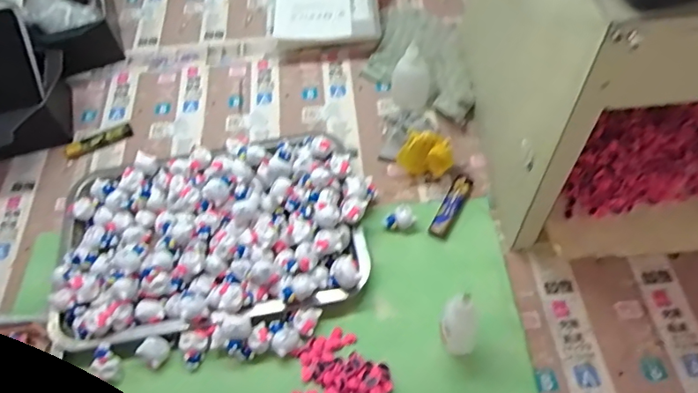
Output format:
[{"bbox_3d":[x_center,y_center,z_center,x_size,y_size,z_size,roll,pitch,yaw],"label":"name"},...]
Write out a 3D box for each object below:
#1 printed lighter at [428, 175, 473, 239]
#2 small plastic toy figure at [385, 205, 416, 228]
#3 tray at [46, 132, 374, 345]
[{"bbox_3d":[0.110,0.011,0.549,0.019,0.013,0.078,25,63,19],"label":"printed lighter"},{"bbox_3d":[0.055,0.024,0.537,0.029,0.017,0.024,-41,63,-19],"label":"small plastic toy figure"},{"bbox_3d":[-0.137,0.034,0.534,0.306,0.051,0.203,-10,57,-1],"label":"tray"}]

